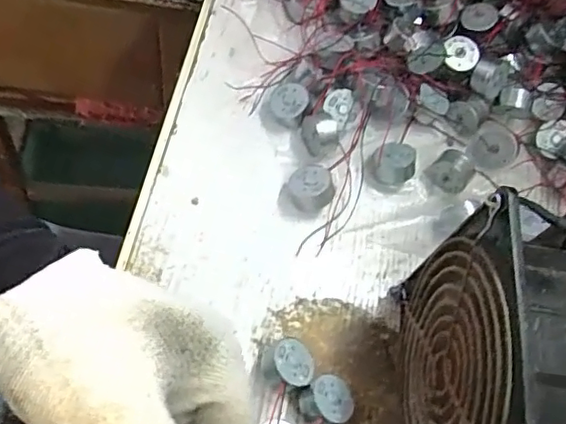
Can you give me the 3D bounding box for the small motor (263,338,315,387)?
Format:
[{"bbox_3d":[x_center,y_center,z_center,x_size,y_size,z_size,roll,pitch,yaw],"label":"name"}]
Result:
[{"bbox_3d":[0.003,0.075,0.292,0.024,0.021,0.022,13,64,-3],"label":"small motor"}]

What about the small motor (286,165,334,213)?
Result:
[{"bbox_3d":[0.015,-0.014,0.334,0.024,0.017,0.025,4,64,-7],"label":"small motor"}]

